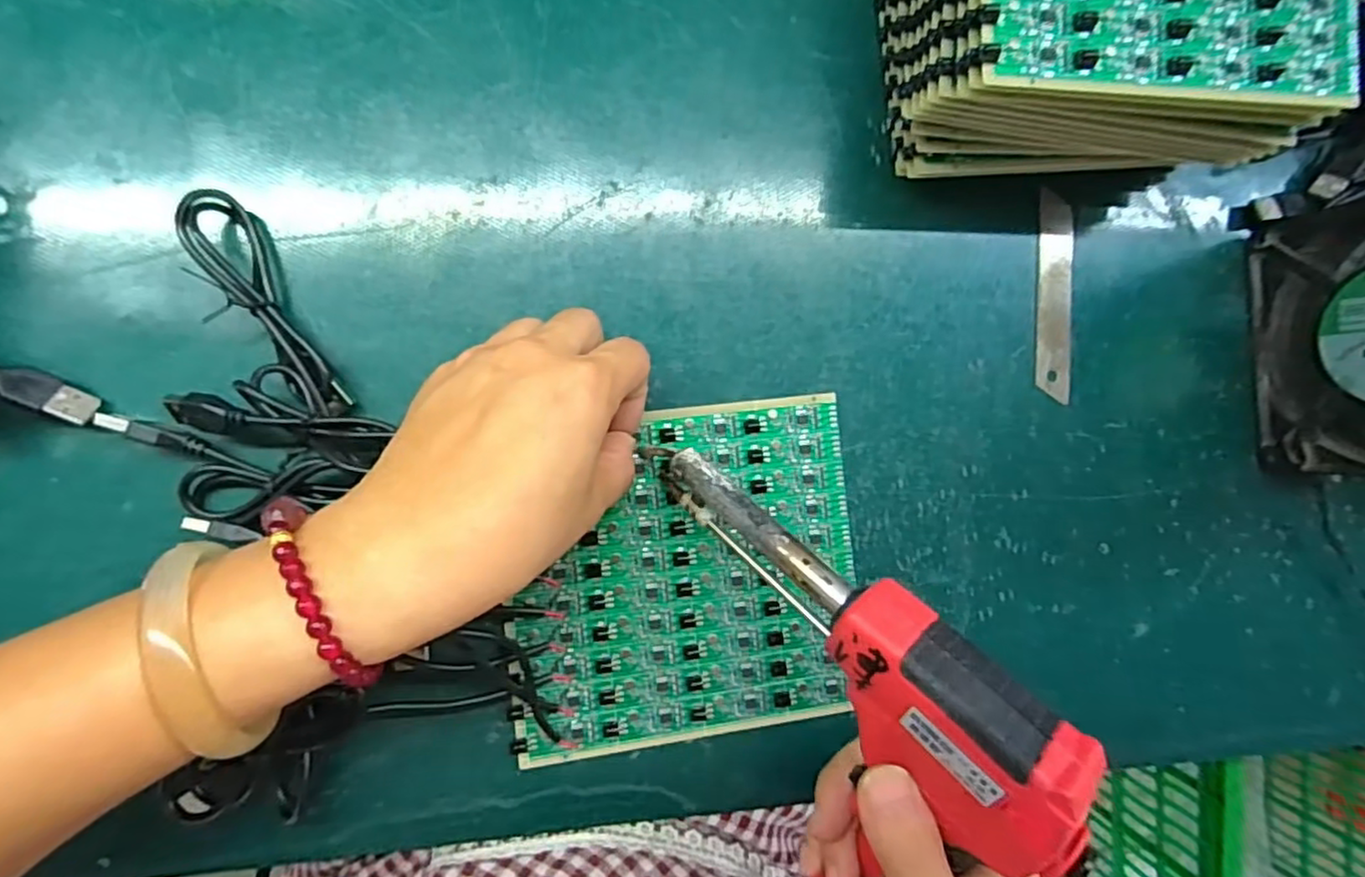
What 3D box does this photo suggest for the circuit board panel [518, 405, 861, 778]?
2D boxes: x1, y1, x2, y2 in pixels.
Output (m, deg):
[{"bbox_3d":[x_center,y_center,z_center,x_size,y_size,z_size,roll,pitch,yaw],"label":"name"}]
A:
[{"bbox_3d":[0.002,0.059,0.291,0.149,0.005,0.141,-6,91,-9],"label":"circuit board panel"}]

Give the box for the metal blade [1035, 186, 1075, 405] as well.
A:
[{"bbox_3d":[0.179,-0.068,0.321,0.018,0.004,0.097,1,90,0],"label":"metal blade"}]

